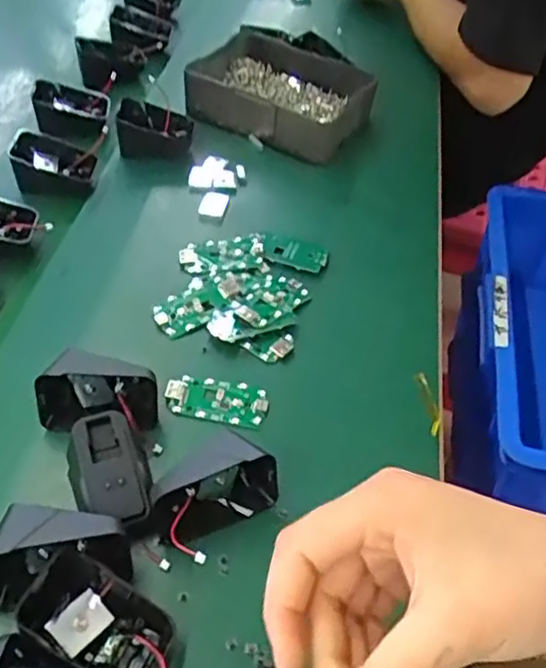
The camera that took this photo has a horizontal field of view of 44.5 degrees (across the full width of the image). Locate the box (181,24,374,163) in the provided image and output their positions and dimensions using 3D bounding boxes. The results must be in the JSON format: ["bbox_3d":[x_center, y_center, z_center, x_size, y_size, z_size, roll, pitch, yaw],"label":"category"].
[{"bbox_3d":[0.013,-0.242,0.662,0.173,0.044,0.153,19,50,15],"label":"box"}]

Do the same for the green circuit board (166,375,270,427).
[{"bbox_3d":[-0.035,0.040,0.425,0.062,0.009,0.032,10,48,7],"label":"green circuit board"}]

